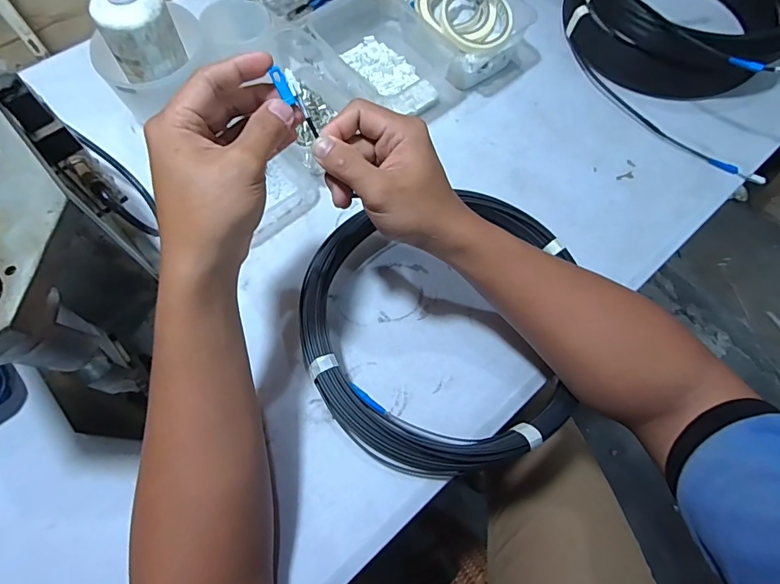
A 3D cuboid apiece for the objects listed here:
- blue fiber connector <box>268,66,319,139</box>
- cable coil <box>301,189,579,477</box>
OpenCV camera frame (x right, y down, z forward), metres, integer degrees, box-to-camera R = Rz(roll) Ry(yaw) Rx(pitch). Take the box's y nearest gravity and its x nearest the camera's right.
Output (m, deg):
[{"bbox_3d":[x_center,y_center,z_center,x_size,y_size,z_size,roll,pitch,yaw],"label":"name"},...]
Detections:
[{"bbox_3d":[-0.064,-0.130,0.299,0.014,0.006,0.047,-37,116,-15],"label":"blue fiber connector"},{"bbox_3d":[0.055,0.032,0.424,0.267,0.047,0.258,0,67,0],"label":"cable coil"}]

